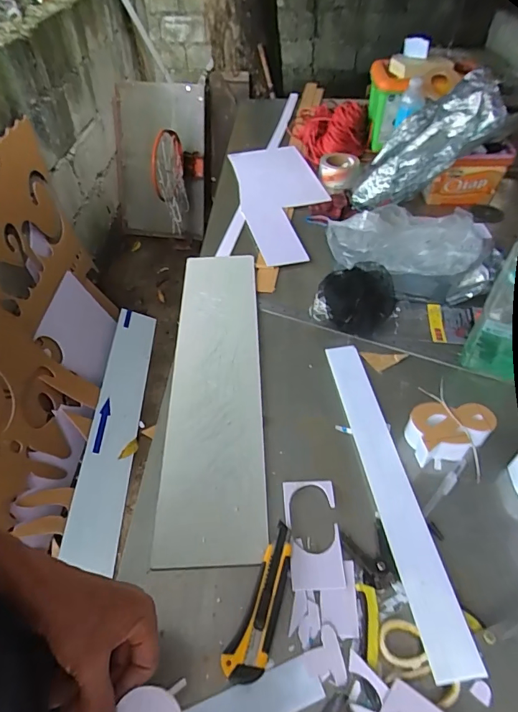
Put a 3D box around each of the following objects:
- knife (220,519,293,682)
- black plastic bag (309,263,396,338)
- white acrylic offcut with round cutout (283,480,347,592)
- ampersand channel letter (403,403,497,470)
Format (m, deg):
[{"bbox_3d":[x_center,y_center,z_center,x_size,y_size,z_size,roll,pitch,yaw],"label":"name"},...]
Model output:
[{"bbox_3d":[0.006,0.262,0.464,0.038,0.015,0.156,14,49,14],"label":"knife"},{"bbox_3d":[0.183,-0.116,0.785,0.141,0.067,0.157,26,53,24],"label":"black plastic bag"},{"bbox_3d":[0.064,0.211,0.516,0.063,0.005,0.128,-2,47,0],"label":"white acrylic offcut with round cutout"},{"bbox_3d":[0.265,0.103,0.590,0.107,0.043,0.069,-8,47,-6],"label":"ampersand channel letter"}]

